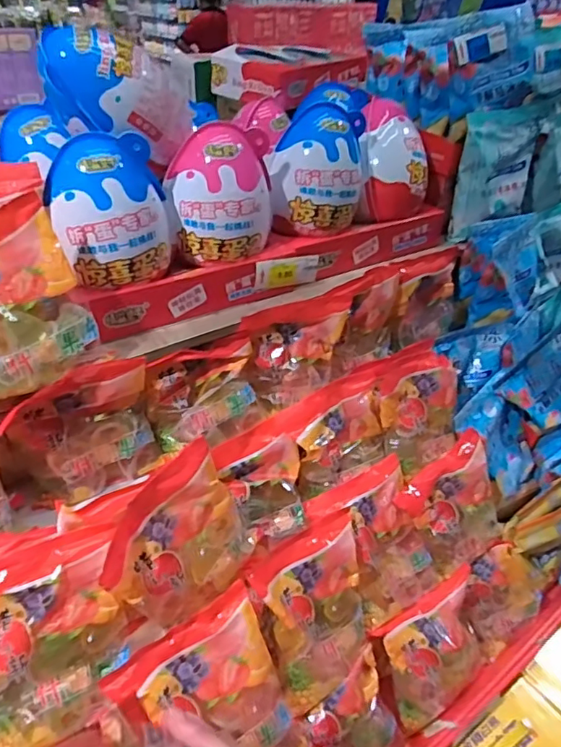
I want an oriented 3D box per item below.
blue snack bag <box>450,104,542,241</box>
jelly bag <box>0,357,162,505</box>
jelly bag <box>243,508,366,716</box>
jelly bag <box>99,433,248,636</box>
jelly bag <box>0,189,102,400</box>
[{"bbox_3d":[0.374,-0.343,0.942,0.171,0.192,0.042,-16,27,-26],"label":"blue snack bag"},{"bbox_3d":[-0.223,0.065,0.632,0.152,0.155,0.048,-14,39,-22],"label":"jelly bag"},{"bbox_3d":[0.047,0.281,0.665,0.146,0.177,0.038,-21,8,-32],"label":"jelly bag"},{"bbox_3d":[-0.115,0.181,0.602,0.070,0.181,0.151,12,48,46],"label":"jelly bag"},{"bbox_3d":[-0.276,-0.068,0.545,0.155,0.158,0.080,-21,42,-29],"label":"jelly bag"}]

